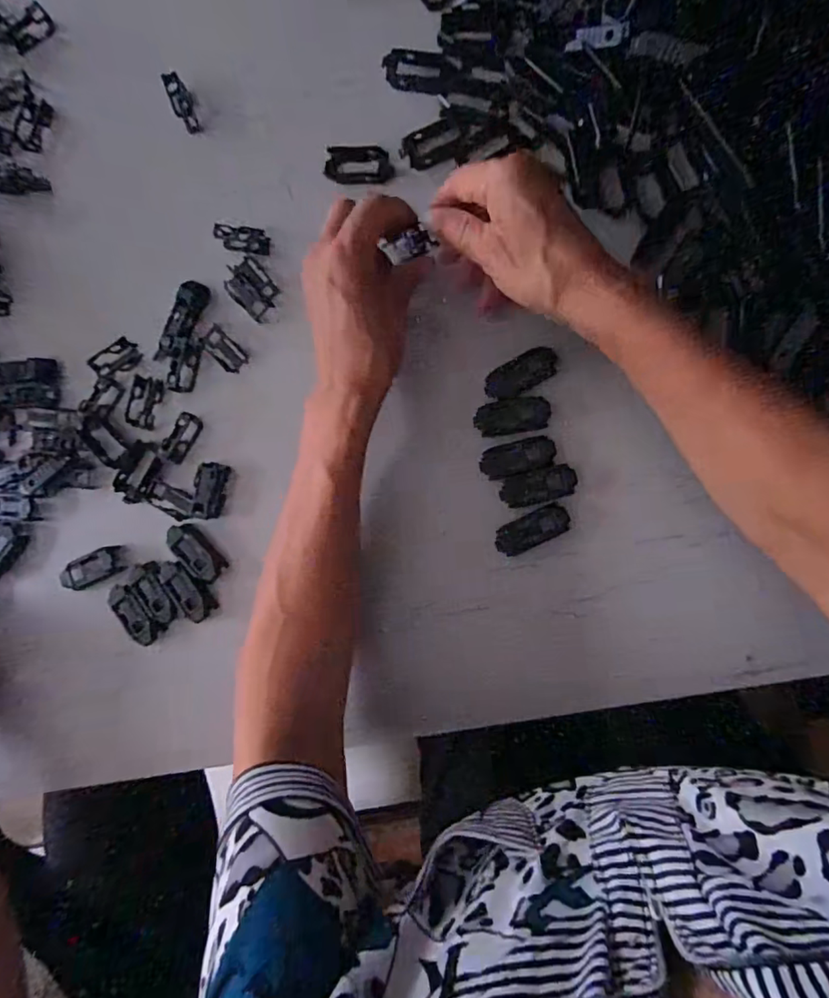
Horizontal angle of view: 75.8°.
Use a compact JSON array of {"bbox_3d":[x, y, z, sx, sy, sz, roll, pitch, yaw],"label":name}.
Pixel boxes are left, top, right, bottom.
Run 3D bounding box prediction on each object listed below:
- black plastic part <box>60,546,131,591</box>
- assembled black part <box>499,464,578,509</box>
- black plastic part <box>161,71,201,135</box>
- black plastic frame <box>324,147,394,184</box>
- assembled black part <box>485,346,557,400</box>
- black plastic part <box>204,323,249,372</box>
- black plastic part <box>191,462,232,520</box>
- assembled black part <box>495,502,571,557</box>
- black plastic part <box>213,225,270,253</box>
[{"bbox_3d":[-0.241,0.051,0.402,0.057,0.009,0.022,-21,84,7],"label":"black plastic part"},{"bbox_3d":[0.084,-0.009,0.359,0.050,0.004,0.022,-15,85,7],"label":"assembled black part"},{"bbox_3d":[-0.180,-0.306,0.413,0.017,0.010,0.041,-19,111,7],"label":"black plastic part"},{"bbox_3d":[-0.041,-0.245,0.391,0.051,0.006,0.026,6,88,9],"label":"black plastic frame"},{"bbox_3d":[0.071,-0.084,0.358,0.048,0.011,0.023,-28,83,6],"label":"assembled black part"},{"bbox_3d":[-0.144,-0.113,0.402,0.019,0.004,0.037,-43,82,4],"label":"black plastic part"},{"bbox_3d":[-0.151,-0.006,0.395,0.021,0.012,0.042,12,89,9],"label":"black plastic part"},{"bbox_3d":[0.080,0.021,0.360,0.051,0.004,0.022,-27,83,6],"label":"assembled black part"},{"bbox_3d":[-0.130,-0.196,0.402,0.041,0.010,0.016,9,88,9],"label":"black plastic part"}]

